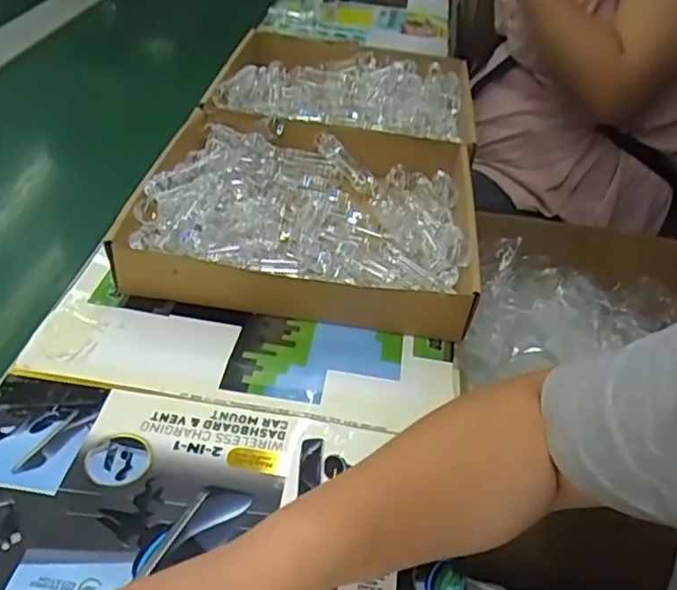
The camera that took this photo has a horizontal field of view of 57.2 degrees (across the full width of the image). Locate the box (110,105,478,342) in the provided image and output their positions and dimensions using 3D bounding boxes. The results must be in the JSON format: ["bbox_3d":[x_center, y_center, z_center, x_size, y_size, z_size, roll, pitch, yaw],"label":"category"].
[{"bbox_3d":[-0.029,-0.088,0.613,0.300,0.064,0.278,7,40,0],"label":"box"}]

